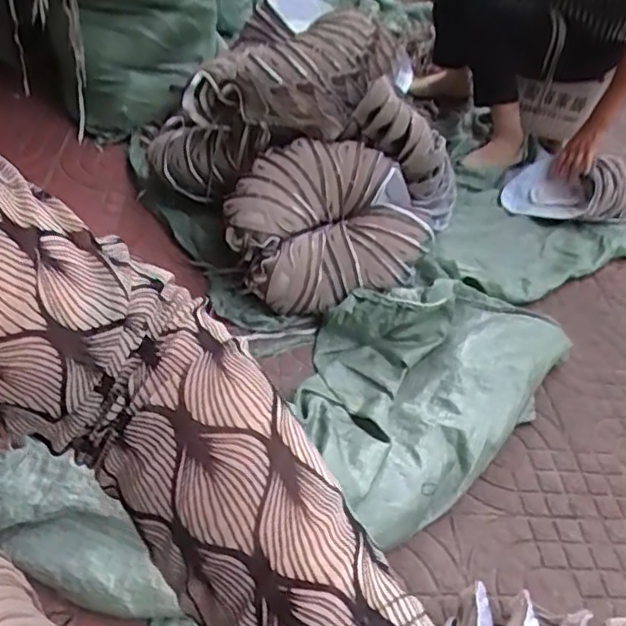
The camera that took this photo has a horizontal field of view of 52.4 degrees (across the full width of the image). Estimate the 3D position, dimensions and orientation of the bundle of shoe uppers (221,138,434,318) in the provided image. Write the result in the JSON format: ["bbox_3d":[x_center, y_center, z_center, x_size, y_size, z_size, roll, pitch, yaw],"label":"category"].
[{"bbox_3d":[0.034,-0.176,1.197,0.388,0.162,0.272,-1,43,-13],"label":"bundle of shoe uppers"}]

